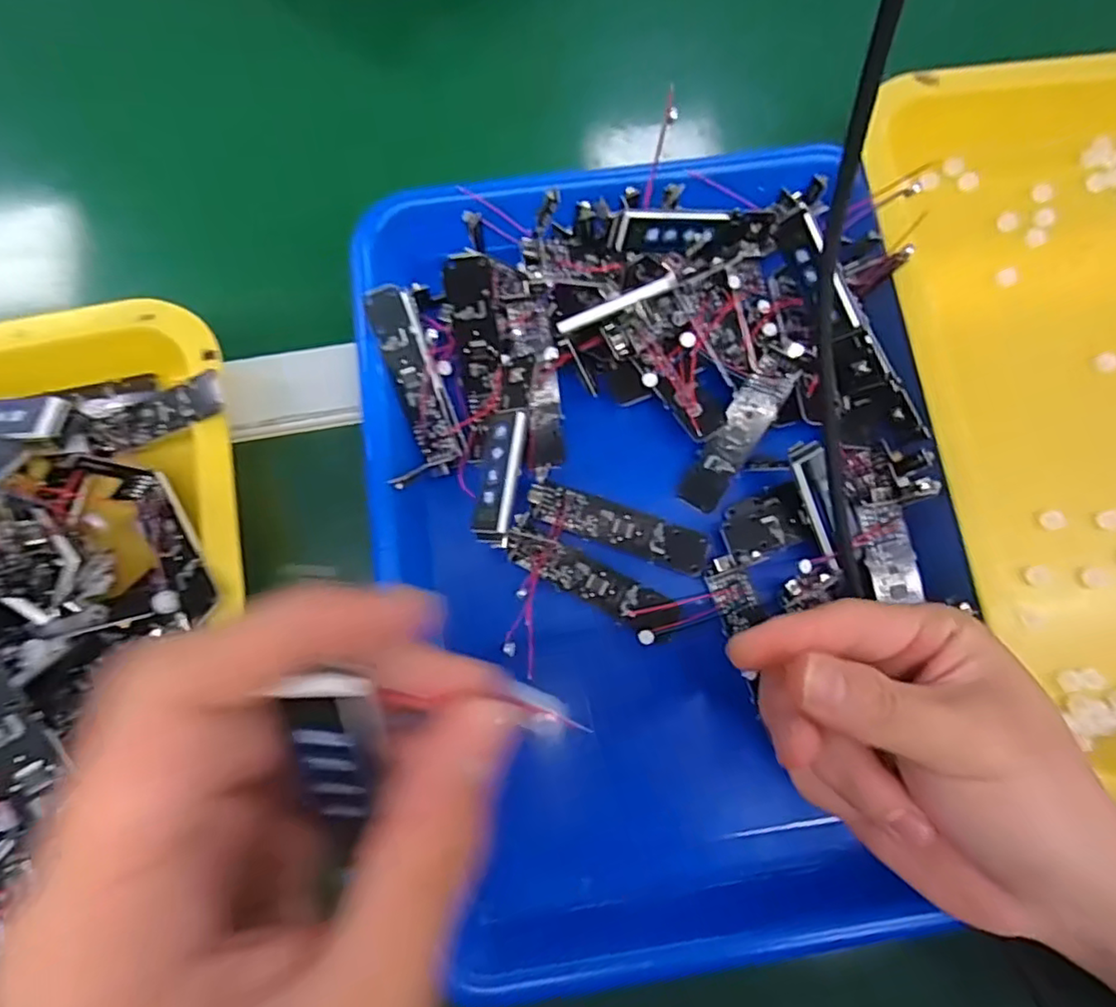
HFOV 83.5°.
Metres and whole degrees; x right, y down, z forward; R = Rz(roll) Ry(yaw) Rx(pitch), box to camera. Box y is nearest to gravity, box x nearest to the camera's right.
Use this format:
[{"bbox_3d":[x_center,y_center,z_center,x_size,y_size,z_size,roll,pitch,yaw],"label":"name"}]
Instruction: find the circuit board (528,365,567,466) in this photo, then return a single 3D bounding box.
[{"bbox_3d":[-0.005,-0.040,0.283,0.015,0.004,0.050,-3,97,-2],"label":"circuit board"}]

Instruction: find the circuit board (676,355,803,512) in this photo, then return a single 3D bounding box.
[{"bbox_3d":[0.080,-0.031,0.276,0.018,0.004,0.074,32,99,6],"label":"circuit board"}]

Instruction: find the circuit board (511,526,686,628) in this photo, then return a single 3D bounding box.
[{"bbox_3d":[0.015,0.033,0.268,0.078,0.004,0.016,26,78,5],"label":"circuit board"}]

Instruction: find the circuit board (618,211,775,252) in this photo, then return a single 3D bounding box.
[{"bbox_3d":[0.062,-0.121,0.277,0.075,0.013,0.012,-11,77,-17],"label":"circuit board"}]

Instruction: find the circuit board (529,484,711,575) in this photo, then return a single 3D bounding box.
[{"bbox_3d":[0.026,0.010,0.273,0.080,0.004,0.018,18,77,3],"label":"circuit board"}]

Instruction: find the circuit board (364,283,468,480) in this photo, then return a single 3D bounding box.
[{"bbox_3d":[-0.061,-0.054,0.272,0.019,0.016,0.080,-20,94,-6],"label":"circuit board"}]

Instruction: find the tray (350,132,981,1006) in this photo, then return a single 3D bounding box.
[{"bbox_3d":[0.045,0.006,0.261,0.227,0.053,0.324,-9,77,-3],"label":"tray"}]

